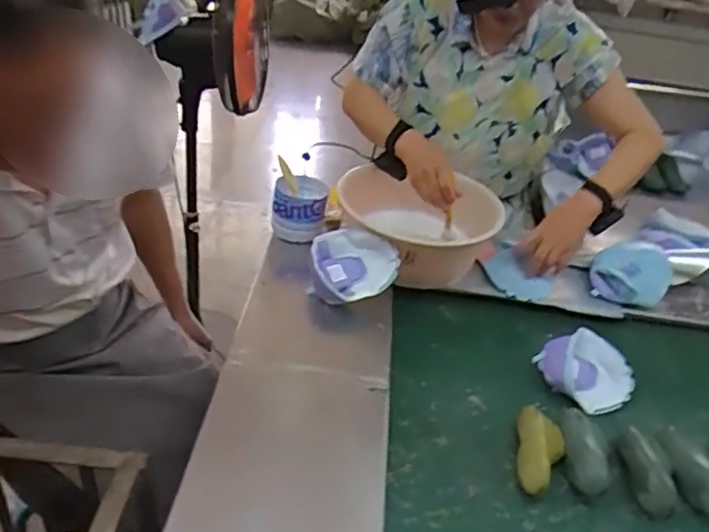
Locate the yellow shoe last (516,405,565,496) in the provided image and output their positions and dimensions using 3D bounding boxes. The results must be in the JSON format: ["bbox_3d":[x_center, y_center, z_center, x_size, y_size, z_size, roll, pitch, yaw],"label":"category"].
[{"bbox_3d":[0.254,0.255,0.892,0.064,0.043,0.132,13,33,9],"label":"yellow shoe last"}]

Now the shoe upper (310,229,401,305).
[{"bbox_3d":[-0.001,0.007,1.114,0.144,0.094,0.108,3,33,-6],"label":"shoe upper"}]

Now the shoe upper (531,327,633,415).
[{"bbox_3d":[0.366,0.164,1.030,0.127,0.051,0.124,-16,39,-31],"label":"shoe upper"}]

